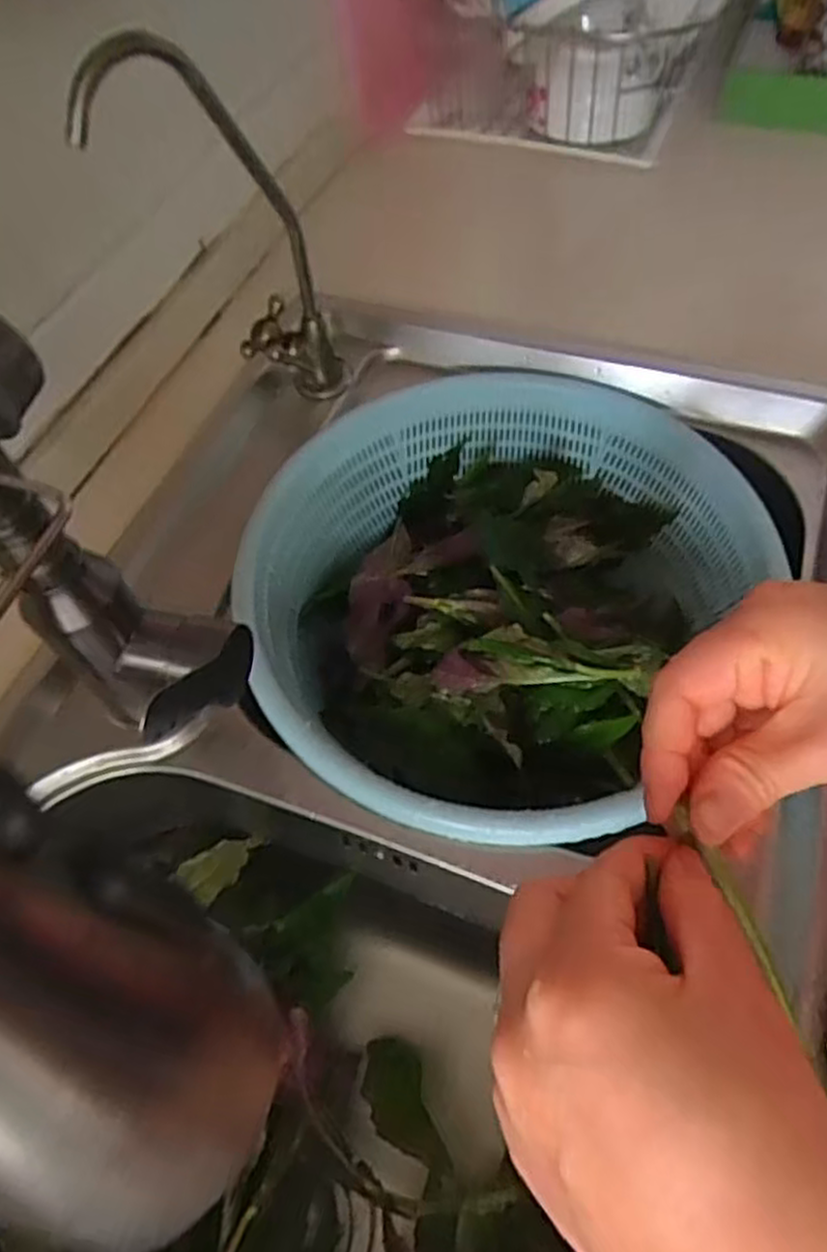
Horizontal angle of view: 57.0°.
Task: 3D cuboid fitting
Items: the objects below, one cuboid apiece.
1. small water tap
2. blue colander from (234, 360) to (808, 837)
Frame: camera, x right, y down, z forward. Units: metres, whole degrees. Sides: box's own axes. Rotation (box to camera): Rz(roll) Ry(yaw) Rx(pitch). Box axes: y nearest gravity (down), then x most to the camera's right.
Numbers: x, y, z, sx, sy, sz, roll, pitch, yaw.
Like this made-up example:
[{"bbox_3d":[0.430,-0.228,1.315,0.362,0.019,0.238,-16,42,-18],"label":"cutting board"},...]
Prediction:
[{"bbox_3d":[-0.112,-0.220,0.451,0.122,0.225,0.039,-33,61,-16],"label":"small water tap"},{"bbox_3d":[0.052,-0.025,0.494,0.280,0.096,0.333,37,66,23],"label":"blue colander"}]

